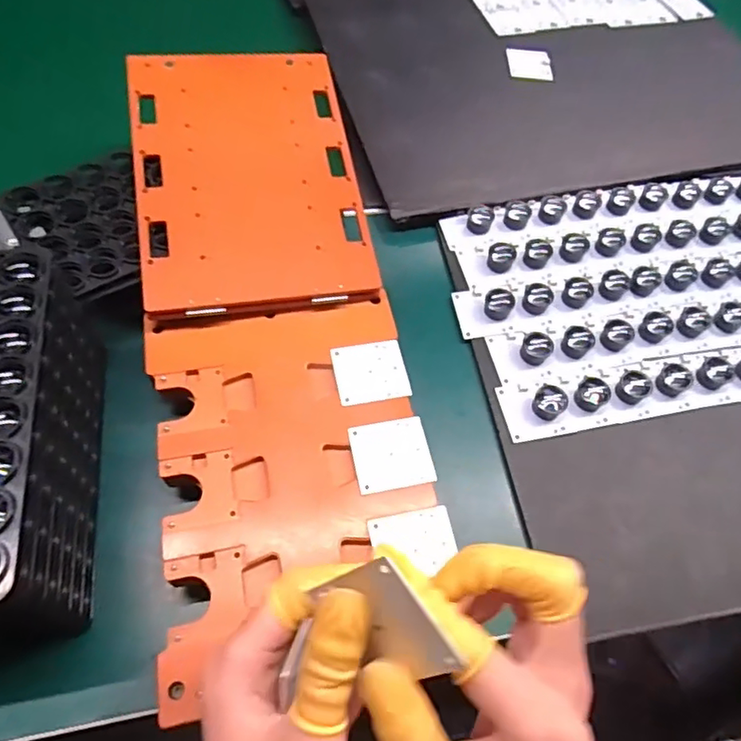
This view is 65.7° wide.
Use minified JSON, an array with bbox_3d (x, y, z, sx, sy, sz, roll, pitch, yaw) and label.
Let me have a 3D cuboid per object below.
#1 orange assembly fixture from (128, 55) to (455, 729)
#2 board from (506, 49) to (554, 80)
[{"bbox_3d":[-0.068,-0.048,0.395,0.162,0.023,0.440,-7,69,-11],"label":"orange assembly fixture"},{"bbox_3d":[0.169,-0.328,0.610,0.046,0.004,0.046,3,60,-3],"label":"board"}]

